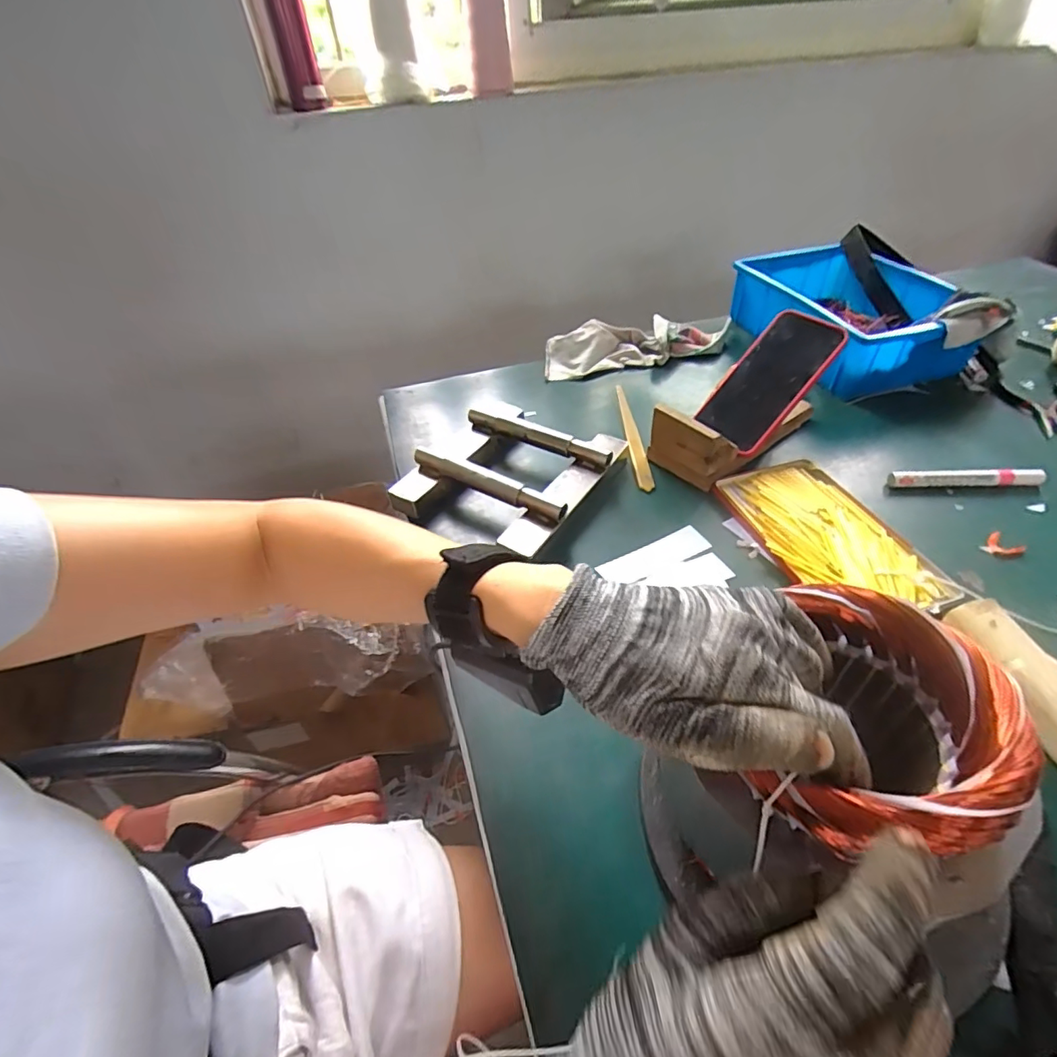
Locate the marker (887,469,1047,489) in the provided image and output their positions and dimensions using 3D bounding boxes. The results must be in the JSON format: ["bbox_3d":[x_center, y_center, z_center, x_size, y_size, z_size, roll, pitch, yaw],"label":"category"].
[{"bbox_3d":[0.442,-0.050,0.541,0.139,0.021,0.017,1,44,5],"label":"marker"}]

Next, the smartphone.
[{"bbox_3d":[0.254,-0.158,0.568,0.159,0.017,0.075,-52,53,4],"label":"smartphone"}]

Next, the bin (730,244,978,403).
[{"bbox_3d":[0.436,-0.296,0.742,0.248,0.101,0.288,-10,44,-5],"label":"bin"}]

